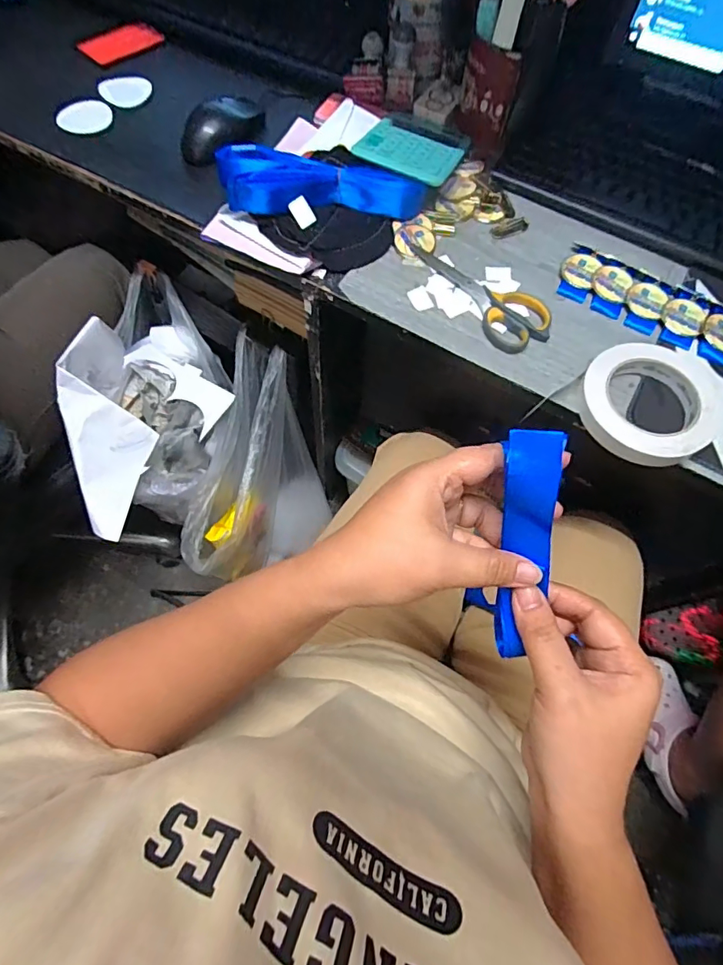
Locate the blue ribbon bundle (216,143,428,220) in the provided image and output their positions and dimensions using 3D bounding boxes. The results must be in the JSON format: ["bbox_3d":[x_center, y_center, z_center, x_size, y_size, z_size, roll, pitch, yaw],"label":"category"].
[{"bbox_3d":[-0.039,-0.314,0.511,0.200,0.044,0.073,-8,66,-5],"label":"blue ribbon bundle"}]

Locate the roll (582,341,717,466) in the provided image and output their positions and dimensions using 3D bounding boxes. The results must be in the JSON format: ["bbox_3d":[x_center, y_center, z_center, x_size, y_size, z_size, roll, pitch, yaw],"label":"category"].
[{"bbox_3d":[0.254,-0.072,0.430,0.120,0.022,0.112,1,66,-1],"label":"roll"}]

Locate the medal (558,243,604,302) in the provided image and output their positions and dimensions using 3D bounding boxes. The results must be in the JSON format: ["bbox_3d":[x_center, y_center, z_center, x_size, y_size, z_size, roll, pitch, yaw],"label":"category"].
[{"bbox_3d":[0.225,-0.219,0.507,0.036,0.011,0.074,29,68,11],"label":"medal"}]

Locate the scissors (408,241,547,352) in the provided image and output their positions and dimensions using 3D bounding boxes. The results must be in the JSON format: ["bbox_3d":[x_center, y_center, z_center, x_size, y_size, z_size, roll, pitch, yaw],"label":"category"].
[{"bbox_3d":[0.116,-0.193,0.484,0.060,0.011,0.160,-33,71,-15],"label":"scissors"}]

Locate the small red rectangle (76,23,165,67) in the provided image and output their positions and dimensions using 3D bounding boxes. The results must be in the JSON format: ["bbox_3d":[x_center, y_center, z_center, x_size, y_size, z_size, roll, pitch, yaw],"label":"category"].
[{"bbox_3d":[-0.308,-0.563,0.633,0.096,0.007,0.055,-42,73,-17],"label":"small red rectangle"}]

